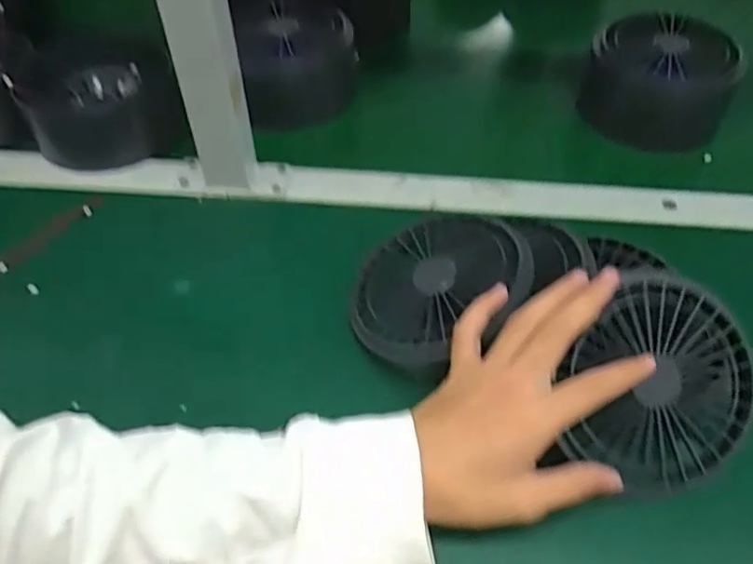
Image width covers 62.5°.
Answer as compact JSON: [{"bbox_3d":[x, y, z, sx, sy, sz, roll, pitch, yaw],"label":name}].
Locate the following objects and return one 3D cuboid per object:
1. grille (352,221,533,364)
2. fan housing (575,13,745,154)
[{"bbox_3d":[0.040,0.003,0.442,0.136,0.023,0.116,0,52,34],"label":"grille"},{"bbox_3d":[0.280,-0.202,0.609,0.116,0.075,0.106,-6,51,-4],"label":"fan housing"}]

